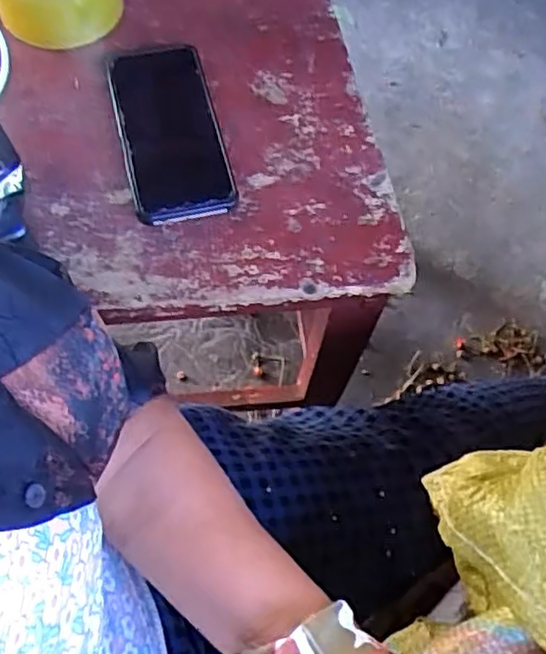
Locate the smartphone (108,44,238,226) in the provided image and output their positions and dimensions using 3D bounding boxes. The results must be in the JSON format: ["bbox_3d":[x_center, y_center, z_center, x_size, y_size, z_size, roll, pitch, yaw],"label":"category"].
[{"bbox_3d":[-0.084,-0.162,0.537,0.079,0.015,0.171,-13,68,-8],"label":"smartphone"}]

